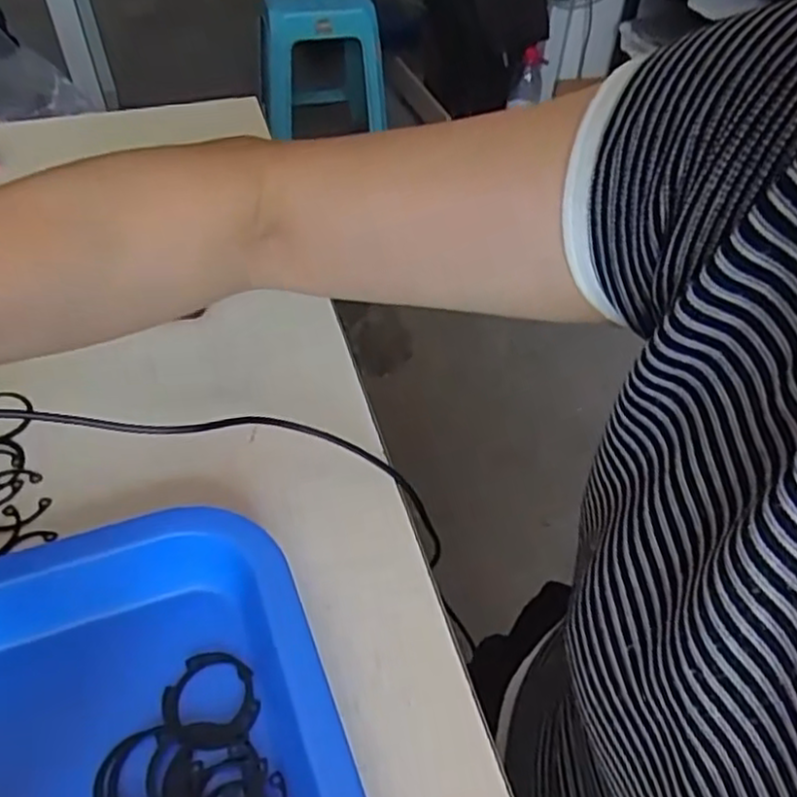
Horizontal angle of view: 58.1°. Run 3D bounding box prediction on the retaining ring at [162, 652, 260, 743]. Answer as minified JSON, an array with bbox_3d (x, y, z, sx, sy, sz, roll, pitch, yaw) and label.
[{"bbox_3d":[-0.077,0.122,0.292,0.036,0.006,0.037,2,47,-2],"label":"retaining ring"}]

